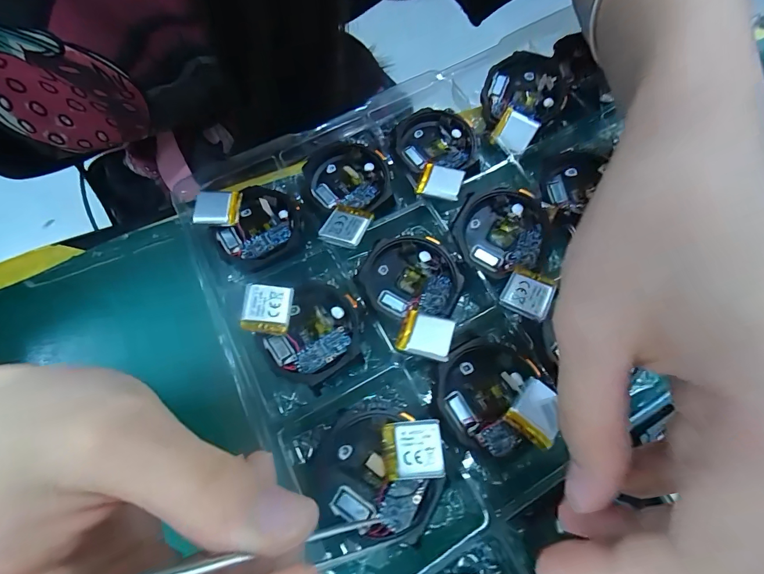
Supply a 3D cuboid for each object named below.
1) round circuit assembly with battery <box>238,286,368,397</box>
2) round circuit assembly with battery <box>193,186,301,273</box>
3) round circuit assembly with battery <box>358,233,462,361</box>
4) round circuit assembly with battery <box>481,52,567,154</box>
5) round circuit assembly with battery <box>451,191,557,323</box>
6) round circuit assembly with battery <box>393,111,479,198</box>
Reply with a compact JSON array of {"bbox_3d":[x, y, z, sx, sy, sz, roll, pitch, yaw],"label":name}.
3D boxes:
[{"bbox_3d":[-0.037,0.022,0.175,0.050,0.014,0.049,-1,72,2],"label":"round circuit assembly with battery"},{"bbox_3d":[-0.071,-0.033,0.200,0.048,0.012,0.049,-1,72,2],"label":"round circuit assembly with battery"},{"bbox_3d":[0.019,0.000,0.179,0.046,0.020,0.064,-28,74,-7],"label":"round circuit assembly with battery"},{"bbox_3d":[0.085,-0.116,0.229,0.047,0.017,0.065,41,78,13],"label":"round circuit assembly with battery"},{"bbox_3d":[0.061,-0.020,0.190,0.046,0.019,0.069,10,73,5],"label":"round circuit assembly with battery"},{"bbox_3d":[0.029,-0.080,0.215,0.047,0.020,0.068,15,74,7],"label":"round circuit assembly with battery"}]

